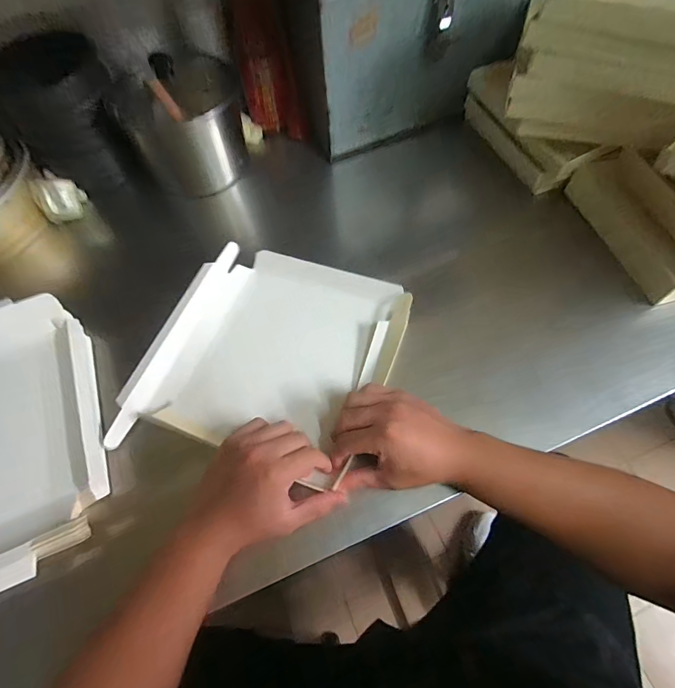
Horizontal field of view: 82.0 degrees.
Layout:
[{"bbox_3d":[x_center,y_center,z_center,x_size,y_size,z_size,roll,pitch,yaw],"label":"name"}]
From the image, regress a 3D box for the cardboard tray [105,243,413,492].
[{"bbox_3d":[-0.080,0.016,0.485,0.280,0.038,0.285,18,65,11],"label":"cardboard tray"}]

